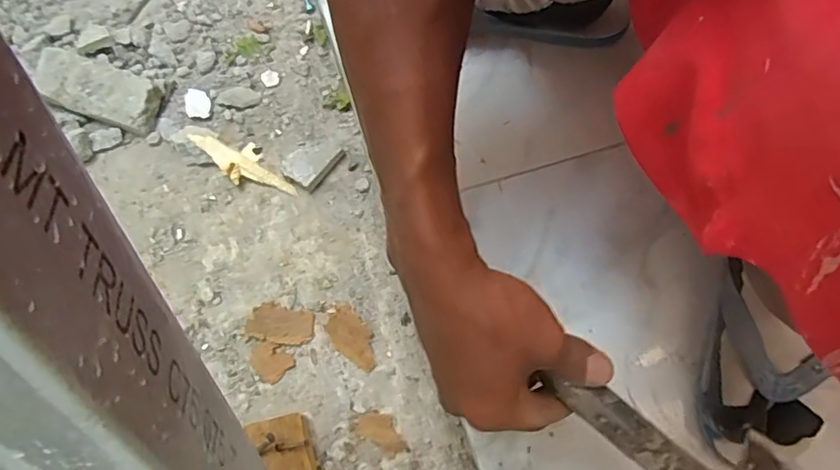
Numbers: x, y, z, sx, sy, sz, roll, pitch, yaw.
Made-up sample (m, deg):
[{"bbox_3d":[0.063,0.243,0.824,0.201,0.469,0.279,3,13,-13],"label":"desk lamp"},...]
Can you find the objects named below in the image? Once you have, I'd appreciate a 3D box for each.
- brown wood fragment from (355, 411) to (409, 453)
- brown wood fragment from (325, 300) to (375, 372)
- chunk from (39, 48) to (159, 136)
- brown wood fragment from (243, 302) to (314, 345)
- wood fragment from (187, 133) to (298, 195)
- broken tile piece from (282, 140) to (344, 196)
[{"bbox_3d":[-0.027,0.144,0.414,0.040,0.004,0.023,28,72,4],"label":"brown wood fragment"},{"bbox_3d":[-0.052,0.079,0.433,0.028,0.005,0.054,-38,79,-16],"label":"brown wood fragment"},{"bbox_3d":[-0.269,-0.123,0.472,0.101,0.024,0.049,21,71,1],"label":"chunk"},{"bbox_3d":[-0.107,0.068,0.433,0.049,0.005,0.029,14,71,-1],"label":"brown wood fragment"},{"bbox_3d":[-0.146,-0.060,0.471,0.092,0.022,0.036,30,74,-7],"label":"wood fragment"},{"bbox_3d":[-0.090,-0.062,0.472,0.033,0.017,0.048,35,72,6],"label":"broken tile piece"}]

